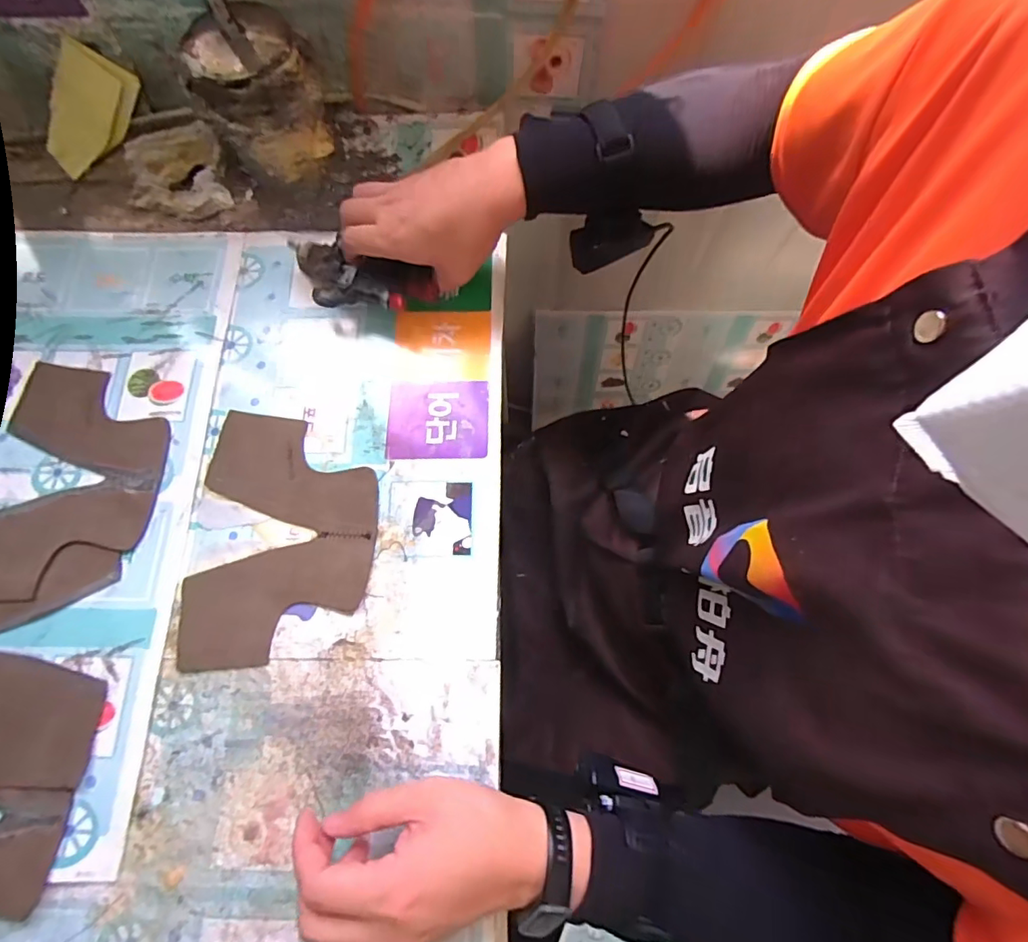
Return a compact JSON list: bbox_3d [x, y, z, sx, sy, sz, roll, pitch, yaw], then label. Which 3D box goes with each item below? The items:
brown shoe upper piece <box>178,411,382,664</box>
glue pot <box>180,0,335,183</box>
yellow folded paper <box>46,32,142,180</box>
[{"bbox_3d":[-0.180,0.050,0.406,0.138,0.004,0.195,1,74,2],"label":"brown shoe upper piece"},{"bbox_3d":[-0.208,-0.307,0.442,0.093,0.125,0.093,0,74,1],"label":"glue pot"},{"bbox_3d":[-0.414,-0.344,0.498,0.061,0.020,0.111,35,110,-14],"label":"yellow folded paper"}]

